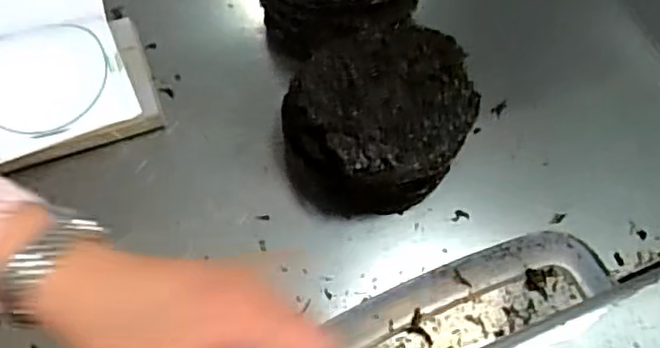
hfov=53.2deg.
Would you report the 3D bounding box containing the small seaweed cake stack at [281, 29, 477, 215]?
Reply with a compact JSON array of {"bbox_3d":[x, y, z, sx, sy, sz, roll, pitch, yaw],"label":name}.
[{"bbox_3d":[0.055,-0.060,0.768,0.217,0.113,0.187,-29,67,-16],"label":"small seaweed cake stack"}]

